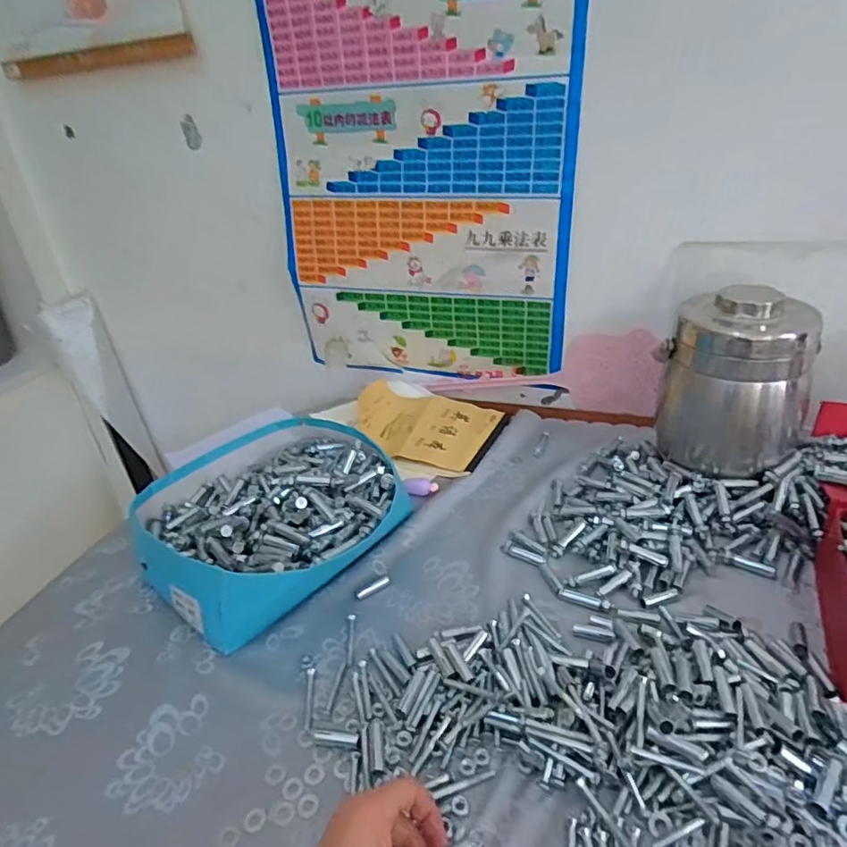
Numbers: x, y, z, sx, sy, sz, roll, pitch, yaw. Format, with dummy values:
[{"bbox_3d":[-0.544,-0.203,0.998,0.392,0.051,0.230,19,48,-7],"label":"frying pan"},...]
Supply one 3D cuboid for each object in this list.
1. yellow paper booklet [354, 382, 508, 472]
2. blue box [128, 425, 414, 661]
[{"bbox_3d":[-0.008,-0.006,0.900,0.233,0.030,0.182,9,33,24],"label":"yellow paper booklet"},{"bbox_3d":[-0.181,0.102,0.680,0.280,0.094,0.284,21,40,39],"label":"blue box"}]

